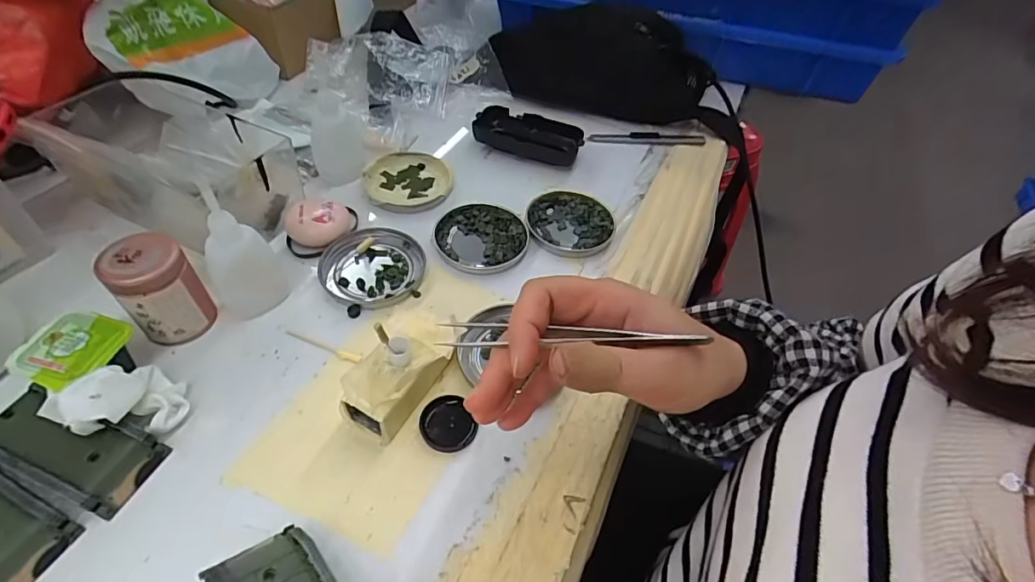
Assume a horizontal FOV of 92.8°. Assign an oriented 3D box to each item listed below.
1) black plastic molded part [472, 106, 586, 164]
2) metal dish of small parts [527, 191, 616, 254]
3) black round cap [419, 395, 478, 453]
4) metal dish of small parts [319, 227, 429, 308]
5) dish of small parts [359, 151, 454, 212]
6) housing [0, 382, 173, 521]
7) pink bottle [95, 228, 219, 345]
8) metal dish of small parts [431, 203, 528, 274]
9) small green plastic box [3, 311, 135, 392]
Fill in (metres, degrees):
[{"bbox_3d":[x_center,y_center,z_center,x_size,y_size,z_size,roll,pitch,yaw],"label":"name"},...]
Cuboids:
[{"bbox_3d":[0.011,-0.162,0.513,0.108,0.025,0.046,13,49,5],"label":"black plastic molded part"},{"bbox_3d":[0.047,-0.062,0.443,0.077,0.010,0.076,-3,50,-9],"label":"metal dish of small parts"},{"bbox_3d":[-0.045,0.084,0.311,0.032,0.005,0.035,3,49,-4],"label":"black round cap"},{"bbox_3d":[-0.115,-0.020,0.391,0.079,0.008,0.078,3,49,-4],"label":"metal dish of small parts"},{"bbox_3d":[-0.104,-0.103,0.463,0.077,0.014,0.076,3,49,-4],"label":"dish of small parts"},{"bbox_3d":[-0.252,0.086,0.278,0.092,0.019,0.047,18,50,9],"label":"housing"},{"bbox_3d":[-0.232,-0.001,0.321,0.043,0.065,0.040,3,49,-4],"label":"pink bottle"},{"bbox_3d":[-0.032,-0.046,0.421,0.078,0.010,0.074,3,49,-4],"label":"metal dish of small parts"},{"bbox_3d":[-0.260,0.035,0.289,0.051,0.011,0.047,11,49,3],"label":"small green plastic box"}]

